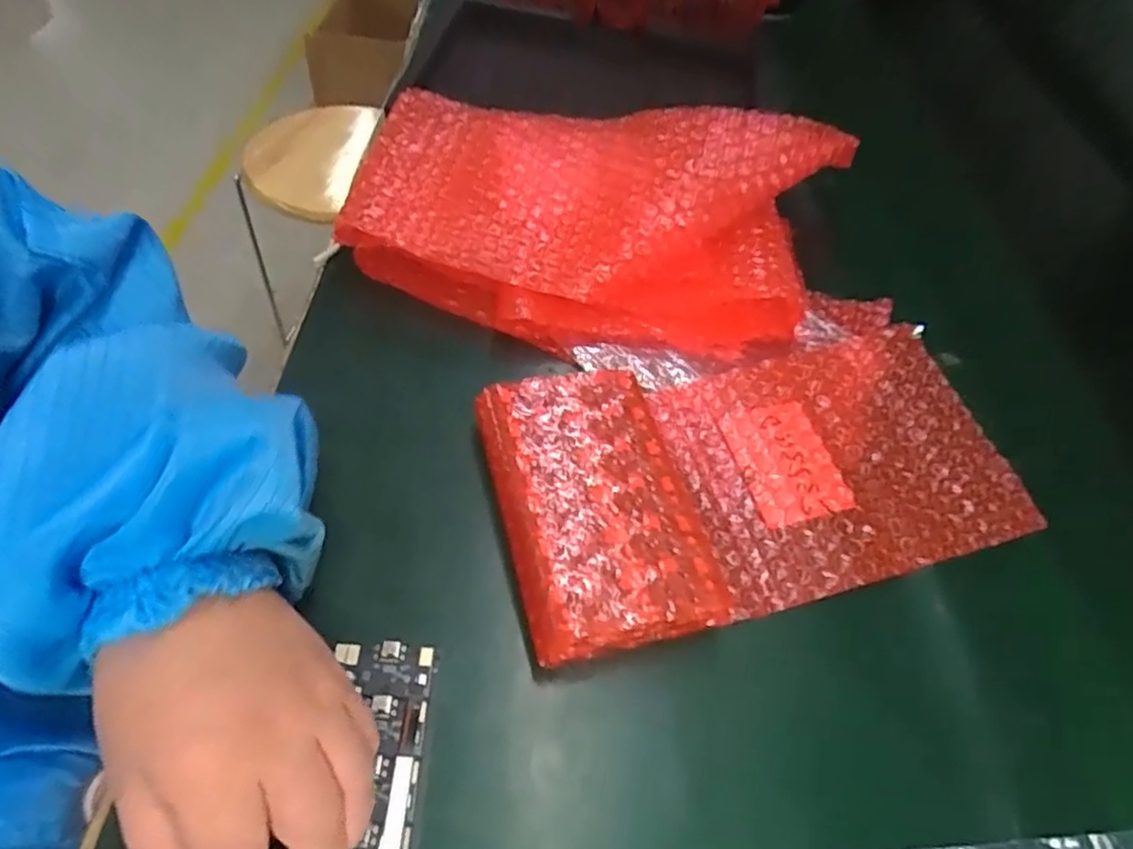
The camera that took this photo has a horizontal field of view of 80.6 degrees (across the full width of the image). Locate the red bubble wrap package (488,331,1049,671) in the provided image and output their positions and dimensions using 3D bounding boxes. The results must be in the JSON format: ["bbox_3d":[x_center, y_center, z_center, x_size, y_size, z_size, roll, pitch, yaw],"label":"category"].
[{"bbox_3d":[0.100,0.019,0.347,0.268,0.027,0.138,-10,55,-15],"label":"red bubble wrap package"}]

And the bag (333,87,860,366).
[{"bbox_3d":[0.013,-0.138,0.426,0.296,0.085,0.162,16,52,4],"label":"bag"}]

